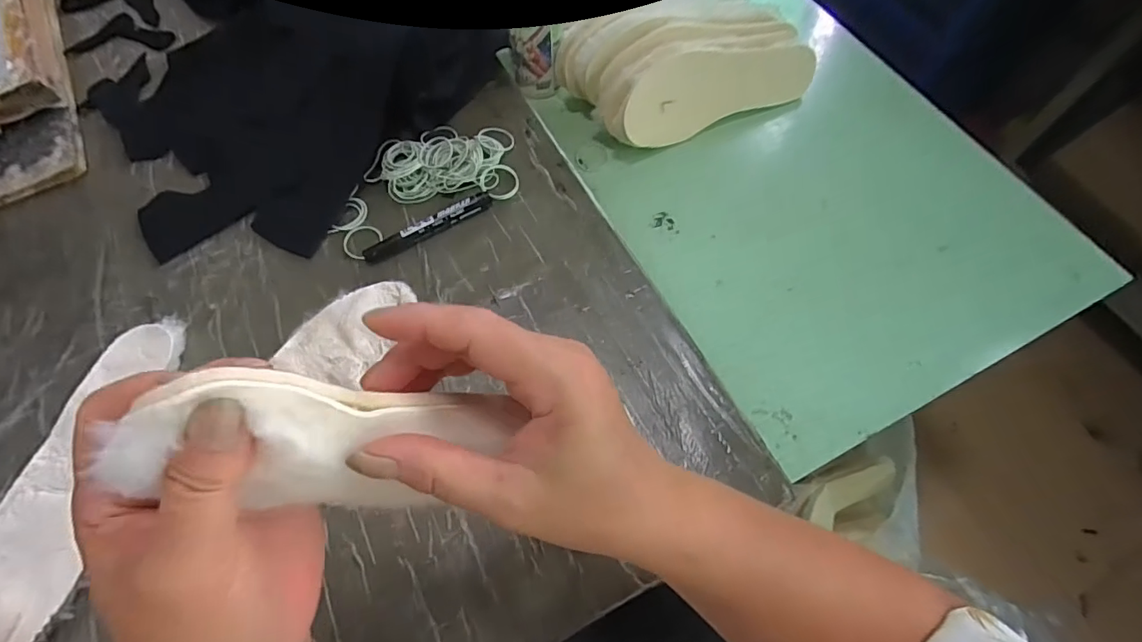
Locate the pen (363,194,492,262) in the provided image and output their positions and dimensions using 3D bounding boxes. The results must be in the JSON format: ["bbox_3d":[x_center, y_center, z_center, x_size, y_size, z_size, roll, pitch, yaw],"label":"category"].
[{"bbox_3d":[-0.150,-0.100,0.538,0.142,0.020,0.015,-28,67,-12],"label":"pen"}]

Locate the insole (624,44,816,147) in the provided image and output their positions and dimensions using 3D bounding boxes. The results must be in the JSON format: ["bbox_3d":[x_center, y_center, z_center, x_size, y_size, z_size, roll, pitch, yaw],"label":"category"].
[{"bbox_3d":[0.184,-0.290,0.631,0.275,0.091,0.025,-25,30,-15],"label":"insole"}]

